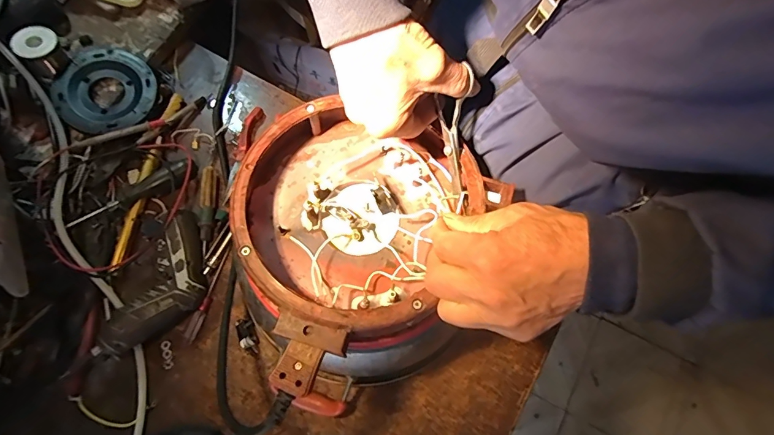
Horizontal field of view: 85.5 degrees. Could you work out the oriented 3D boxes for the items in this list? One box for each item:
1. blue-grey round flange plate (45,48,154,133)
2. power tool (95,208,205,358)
[{"bbox_3d":[-0.367,-0.166,0.547,0.117,0.024,0.117,4,72,-12],"label":"blue-grey round flange plate"},{"bbox_3d":[-0.259,0.080,0.490,0.080,0.039,0.176,25,75,7],"label":"power tool"}]

